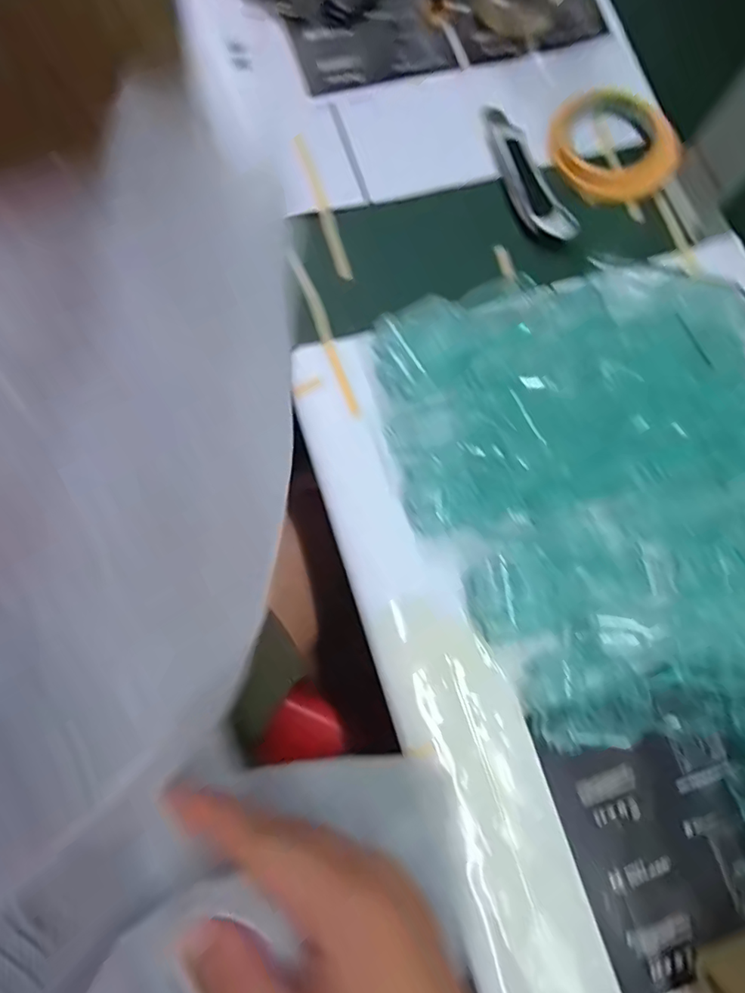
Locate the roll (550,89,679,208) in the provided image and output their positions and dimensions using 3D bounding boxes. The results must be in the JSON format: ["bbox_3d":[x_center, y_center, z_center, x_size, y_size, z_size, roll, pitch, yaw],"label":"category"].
[{"bbox_3d":[0.217,-0.308,0.462,0.110,0.021,0.101,1,75,-5],"label":"roll"}]

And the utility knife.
[{"bbox_3d":[0.128,-0.273,0.453,0.037,0.016,0.141,-21,78,-10],"label":"utility knife"}]

